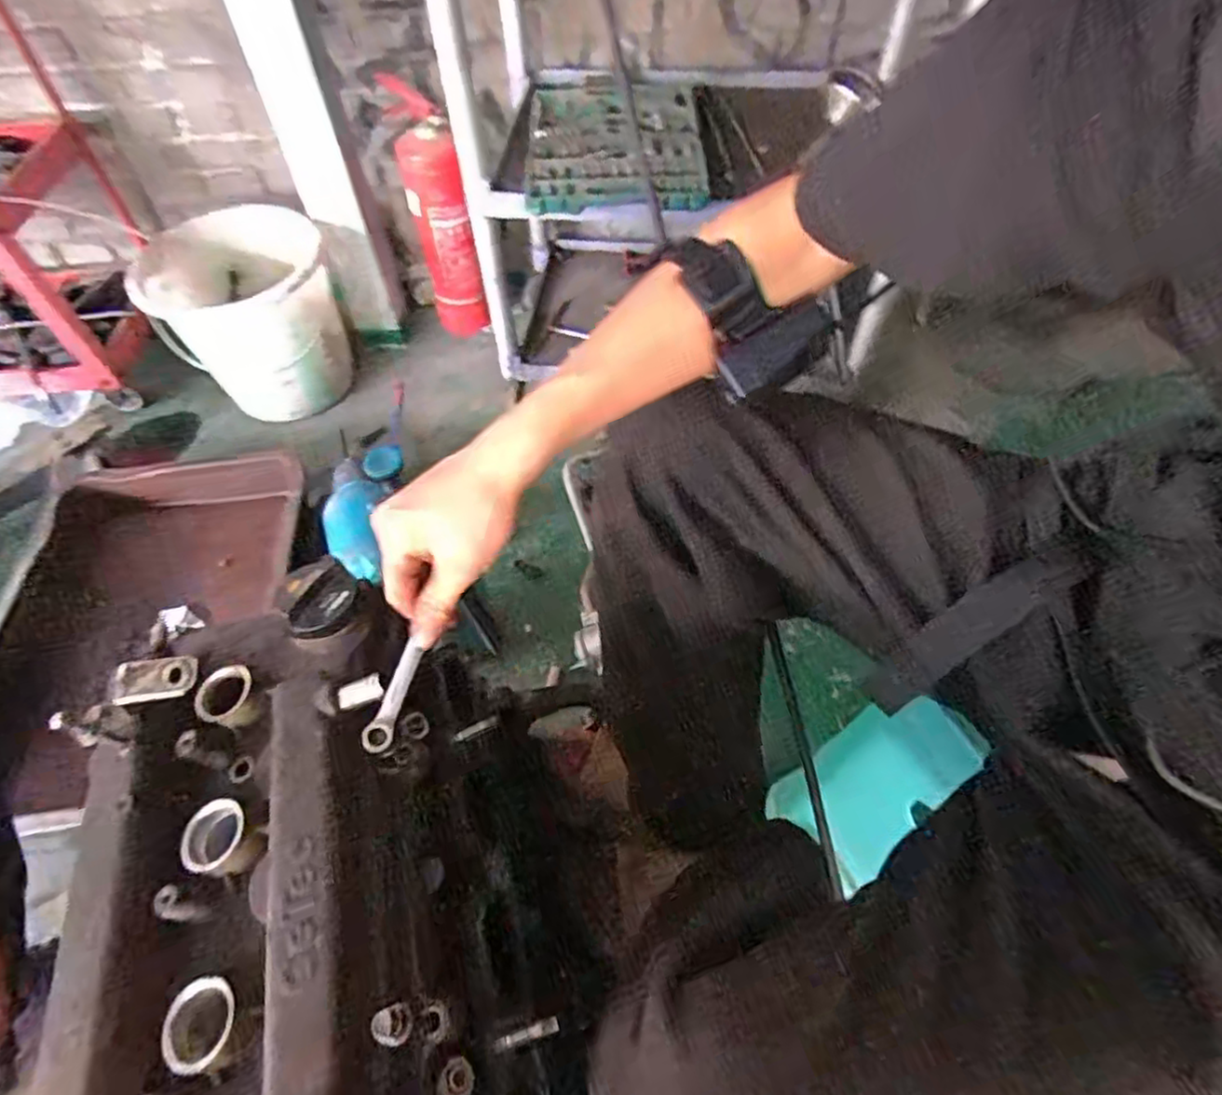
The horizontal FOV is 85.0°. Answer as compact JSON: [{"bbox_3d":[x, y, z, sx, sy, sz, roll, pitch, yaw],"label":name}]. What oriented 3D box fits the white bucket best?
[{"bbox_3d":[-0.718,-0.457,1.360,0.331,0.298,0.334,0,53,1],"label":"white bucket"}]

